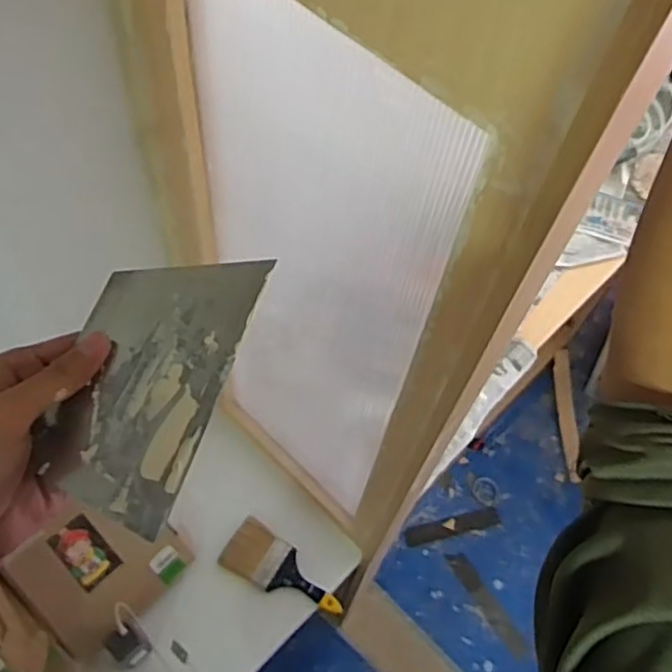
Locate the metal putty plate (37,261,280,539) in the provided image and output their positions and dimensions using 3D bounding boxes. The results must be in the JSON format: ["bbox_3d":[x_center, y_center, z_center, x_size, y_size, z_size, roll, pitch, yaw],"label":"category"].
[{"bbox_3d":[-0.095,0.019,0.346,0.097,0.007,0.136,8,63,27],"label":"metal putty plate"}]

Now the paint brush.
[{"bbox_3d":[-0.100,0.470,1.387,0.250,0.014,0.103,31,68,4],"label":"paint brush"}]

